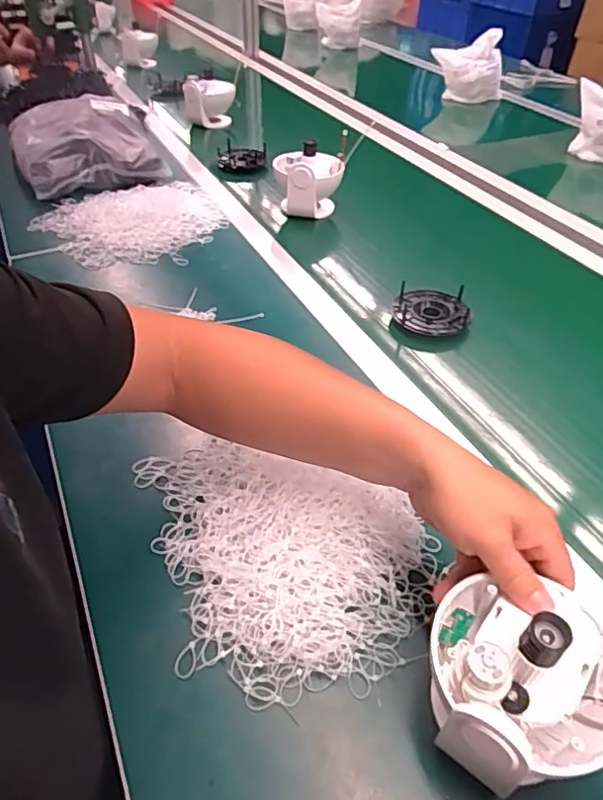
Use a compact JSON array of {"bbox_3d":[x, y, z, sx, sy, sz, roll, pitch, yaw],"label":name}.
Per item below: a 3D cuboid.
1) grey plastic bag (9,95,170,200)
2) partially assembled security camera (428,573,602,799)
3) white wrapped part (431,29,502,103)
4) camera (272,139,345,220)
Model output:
[{"bbox_3d":[-0.403,-0.476,1.041,0.245,0.092,0.249,-18,45,-17],"label":"grey plastic bag"},{"bbox_3d":[0.136,0.174,0.346,0.111,0.101,0.111,5,41,6],"label":"partially assembled security camera"},{"bbox_3d":[0.444,-0.882,1.492,0.183,0.158,0.147,10,44,11],"label":"white wrapped part"},{"bbox_3d":[0.014,-0.357,0.947,0.117,0.126,0.093,-1,43,0],"label":"camera"}]

